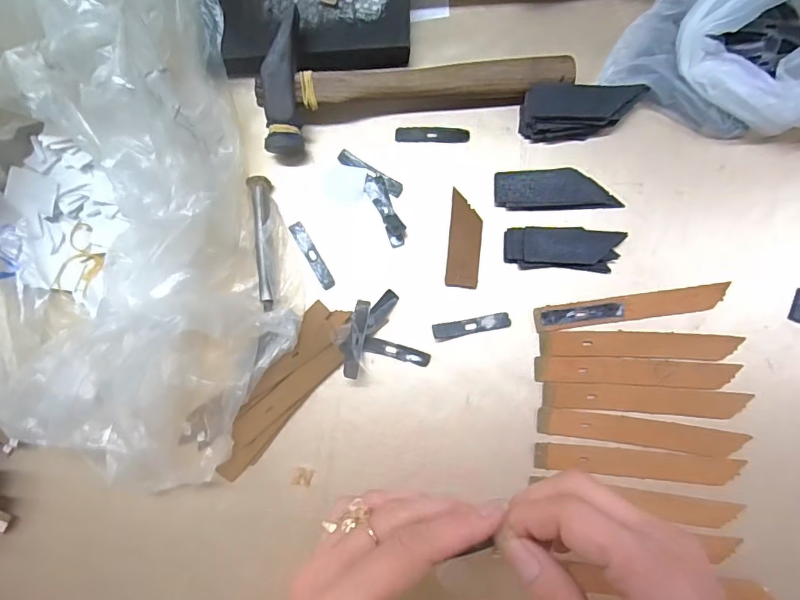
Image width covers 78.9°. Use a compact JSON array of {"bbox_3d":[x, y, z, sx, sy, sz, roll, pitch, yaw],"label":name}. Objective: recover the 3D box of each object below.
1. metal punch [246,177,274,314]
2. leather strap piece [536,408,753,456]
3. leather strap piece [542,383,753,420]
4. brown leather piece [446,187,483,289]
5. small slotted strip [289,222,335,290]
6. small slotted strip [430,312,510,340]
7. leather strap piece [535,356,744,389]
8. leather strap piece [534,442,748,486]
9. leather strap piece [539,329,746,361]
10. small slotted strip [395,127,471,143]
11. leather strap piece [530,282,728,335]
[{"bbox_3d":[-0.097,-0.040,0.341,0.013,0.012,0.094,-4,83,4],"label":"metal punch"},{"bbox_3d":[0.152,0.084,0.309,0.124,0.004,0.018,7,83,5],"label":"leather strap piece"},{"bbox_3d":[0.156,0.064,0.311,0.125,0.004,0.017,3,83,5],"label":"leather strap piece"},{"bbox_3d":[0.045,-0.041,0.335,0.022,0.004,0.064,5,83,5],"label":"brown leather piece"},{"bbox_3d":[-0.062,-0.031,0.344,0.010,0.004,0.053,-29,85,-7],"label":"small slotted strip"},{"bbox_3d":[0.048,0.017,0.327,0.051,0.004,0.010,-11,82,3],"label":"small slotted strip"},{"bbox_3d":[0.152,0.047,0.314,0.125,0.004,0.018,2,83,5],"label":"leather strap piece"},{"bbox_3d":[0.149,0.103,0.307,0.124,0.004,0.017,4,83,5],"label":"leather strap piece"},{"bbox_3d":[0.156,0.029,0.317,0.124,0.004,0.017,1,83,5],"label":"leather strap piece"},{"bbox_3d":[0.023,-0.119,0.347,0.052,0.004,0.012,3,83,5],"label":"small slotted strip"},{"bbox_3d":[0.152,0.005,0.319,0.124,0.004,0.017,-8,82,4],"label":"leather strap piece"}]

